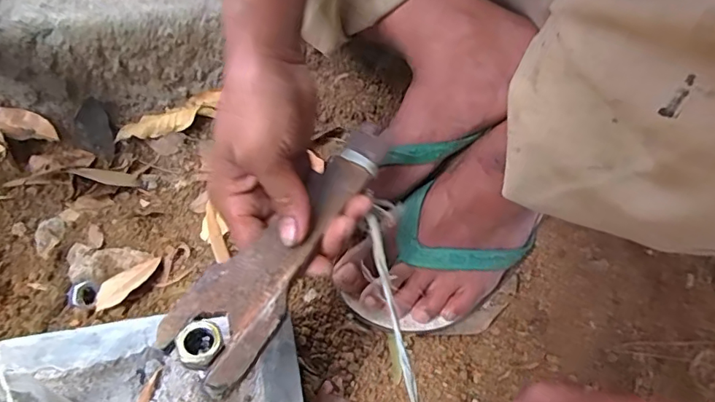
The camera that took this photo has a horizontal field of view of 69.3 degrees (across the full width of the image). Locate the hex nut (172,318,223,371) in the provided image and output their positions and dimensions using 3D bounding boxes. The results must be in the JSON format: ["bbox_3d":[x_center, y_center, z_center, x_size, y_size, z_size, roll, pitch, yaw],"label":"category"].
[{"bbox_3d":[-0.086,0.075,0.275,0.025,0.008,0.025,40,60,22],"label":"hex nut"}]

